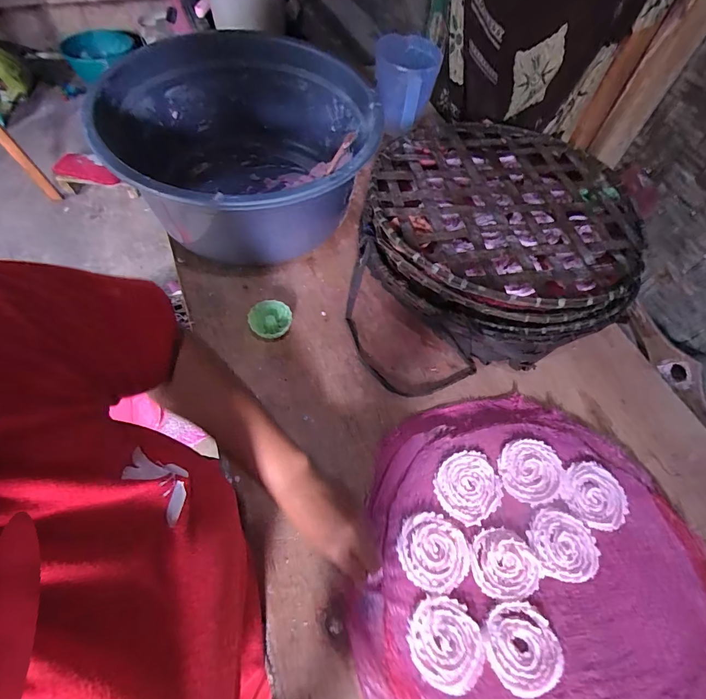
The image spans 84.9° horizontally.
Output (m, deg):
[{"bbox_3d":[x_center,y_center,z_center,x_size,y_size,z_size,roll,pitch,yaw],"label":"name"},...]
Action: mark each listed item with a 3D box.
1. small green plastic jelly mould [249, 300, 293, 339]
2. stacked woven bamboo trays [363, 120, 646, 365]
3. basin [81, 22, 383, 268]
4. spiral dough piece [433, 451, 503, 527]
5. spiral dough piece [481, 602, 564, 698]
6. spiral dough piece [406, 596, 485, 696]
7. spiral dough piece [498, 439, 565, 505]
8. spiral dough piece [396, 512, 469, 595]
[{"bbox_3d":[-0.123,-0.042,0.579,0.059,0.030,0.059,2,59,-3],"label":"small green plastic jelly mould"},{"bbox_3d":[0.225,-0.202,0.621,0.399,0.109,0.436,6,59,0],"label":"stacked woven bamboo trays"},{"bbox_3d":[-0.180,-0.314,0.644,0.399,0.201,0.415,2,59,-3],"label":"basin"},{"bbox_3d":[0.141,0.167,0.472,0.082,0.008,0.076,2,59,-3],"label":"spiral dough piece"},{"bbox_3d":[0.171,0.303,0.393,0.074,0.008,0.075,2,59,-3],"label":"spiral dough piece"},{"bbox_3d":[0.094,0.295,0.388,0.072,0.006,0.077,2,59,-3],"label":"spiral dough piece"},{"bbox_3d":[0.227,0.153,0.486,0.082,0.010,0.075,2,59,-3],"label":"spiral dough piece"},{"bbox_3d":[0.090,0.224,0.430,0.077,0.007,0.077,2,59,-3],"label":"spiral dough piece"}]

